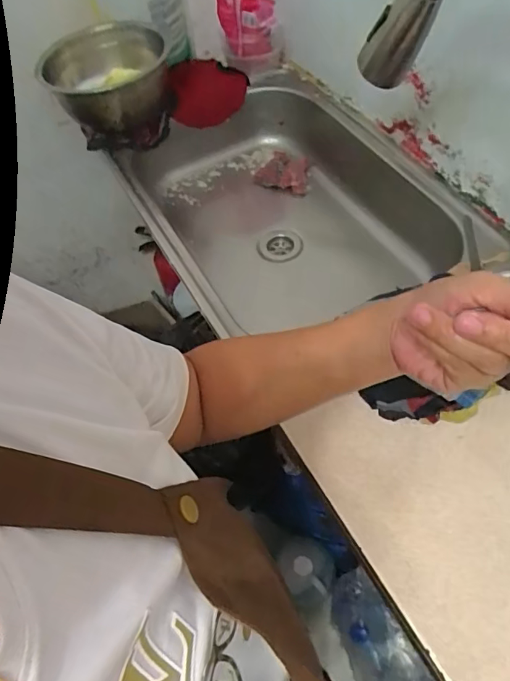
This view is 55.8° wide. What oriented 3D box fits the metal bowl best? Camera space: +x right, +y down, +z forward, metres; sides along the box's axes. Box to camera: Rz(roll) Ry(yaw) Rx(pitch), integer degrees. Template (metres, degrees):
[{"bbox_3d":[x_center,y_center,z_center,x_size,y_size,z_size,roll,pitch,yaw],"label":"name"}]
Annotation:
[{"bbox_3d":[-0.233,-0.414,0.764,0.178,0.112,0.171,-8,56,0],"label":"metal bowl"}]

